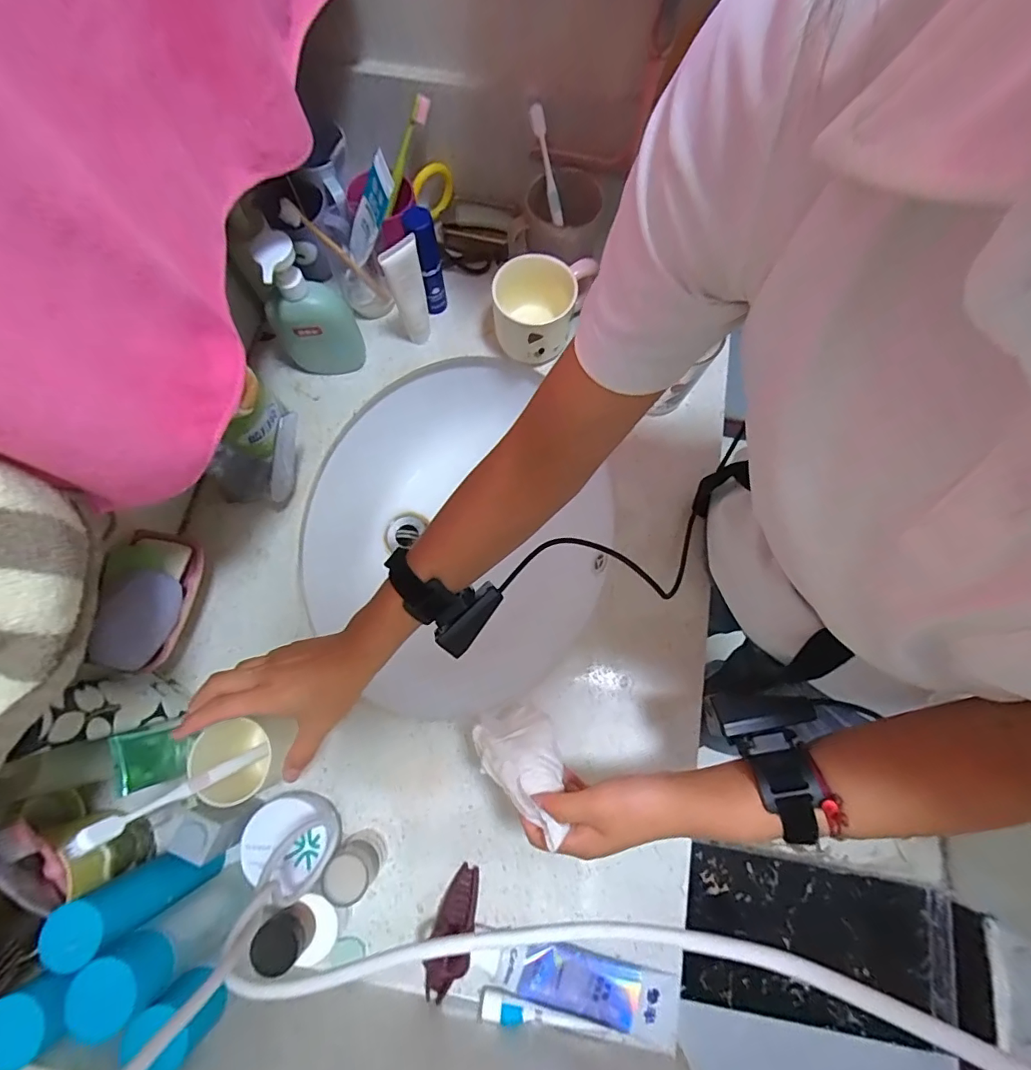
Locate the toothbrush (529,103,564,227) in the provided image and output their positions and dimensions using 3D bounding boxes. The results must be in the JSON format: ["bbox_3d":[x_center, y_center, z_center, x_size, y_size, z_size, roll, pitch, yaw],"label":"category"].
[{"bbox_3d":[0.037,-0.411,0.559,0.015,0.112,0.013,-26,34,-8],"label":"toothbrush"}]

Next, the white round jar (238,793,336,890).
[{"bbox_3d":[-0.198,0.267,0.448,0.068,0.058,0.066,0,73,-1],"label":"white round jar"}]

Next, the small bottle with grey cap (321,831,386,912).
[{"bbox_3d":[-0.140,0.288,0.436,0.041,0.068,0.042,0,73,-1],"label":"small bottle with grey cap"}]

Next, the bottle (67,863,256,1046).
[{"bbox_3d":[-0.241,0.292,0.366,0.046,0.153,0.048,0,73,-1],"label":"bottle"}]

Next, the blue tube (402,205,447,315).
[{"bbox_3d":[-0.105,-0.308,0.577,0.033,0.134,0.032,0,73,-1],"label":"blue tube"}]

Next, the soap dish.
[{"bbox_3d":[-0.329,0.052,0.446,0.060,0.056,0.128,-9,73,-4],"label":"soap dish"}]

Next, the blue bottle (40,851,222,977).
[{"bbox_3d":[-0.287,0.276,0.381,0.044,0.122,0.039,-30,75,-9],"label":"blue bottle"}]

